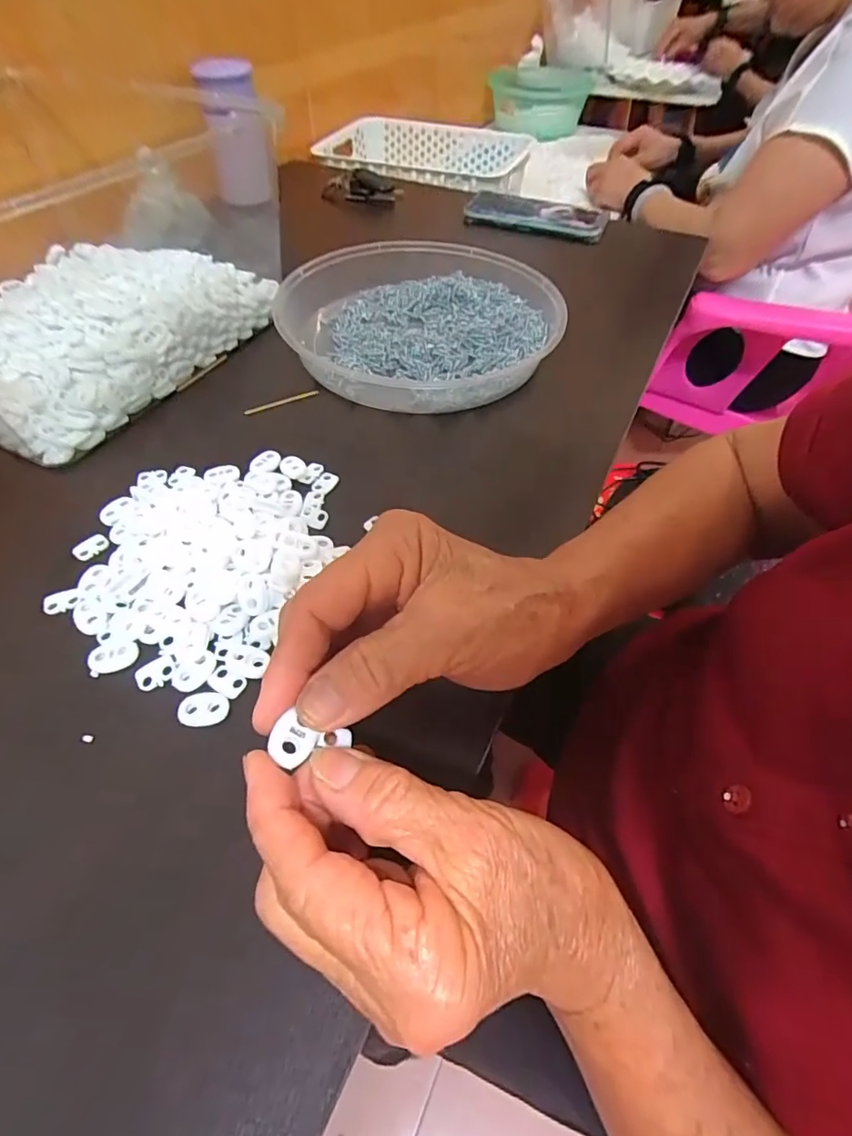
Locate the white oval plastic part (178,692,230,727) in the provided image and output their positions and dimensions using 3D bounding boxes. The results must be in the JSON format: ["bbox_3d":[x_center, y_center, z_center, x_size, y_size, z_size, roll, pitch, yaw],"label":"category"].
[{"bbox_3d":[-0.105,0.067,0.243,0.022,0.005,0.015,-5,53,-6],"label":"white oval plastic part"}]

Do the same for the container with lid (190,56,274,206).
[{"bbox_3d":[-0.219,-0.509,0.607,0.057,0.125,0.055,3,53,0],"label":"container with lid"}]

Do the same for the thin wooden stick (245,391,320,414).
[{"bbox_3d":[-0.110,-0.128,0.396,0.059,0.004,0.005,-23,57,-18],"label":"thin wooden stick"}]

